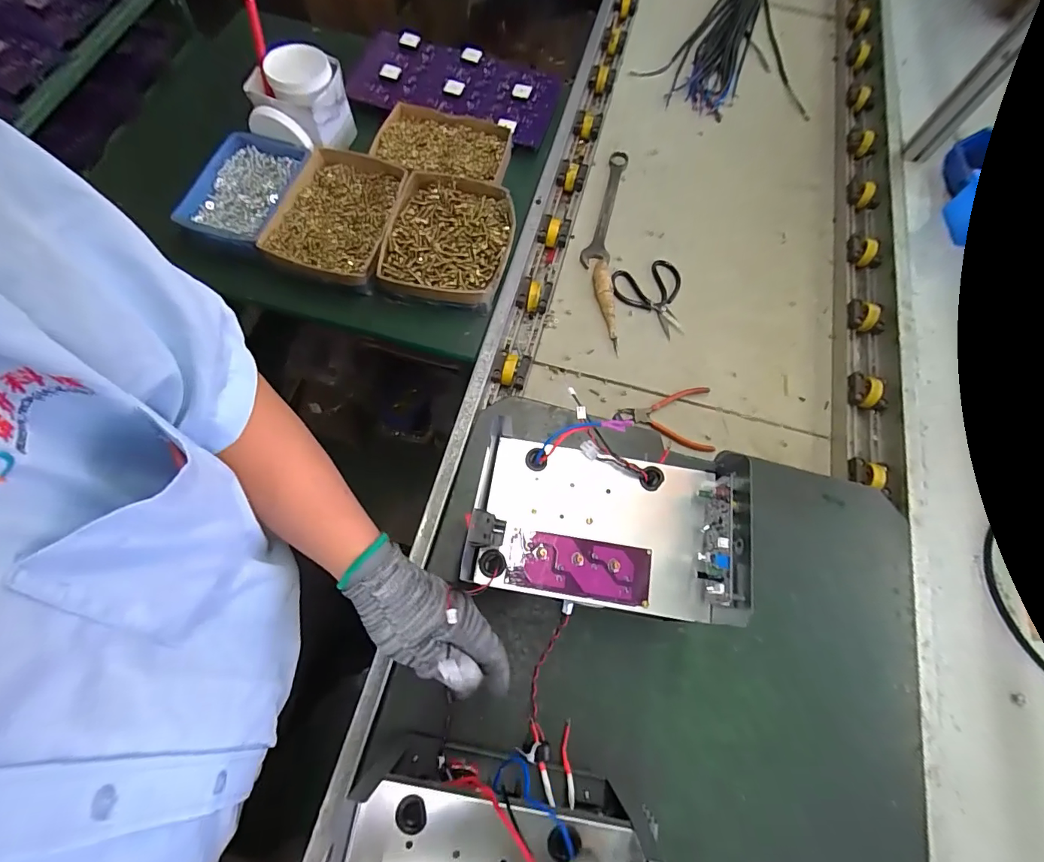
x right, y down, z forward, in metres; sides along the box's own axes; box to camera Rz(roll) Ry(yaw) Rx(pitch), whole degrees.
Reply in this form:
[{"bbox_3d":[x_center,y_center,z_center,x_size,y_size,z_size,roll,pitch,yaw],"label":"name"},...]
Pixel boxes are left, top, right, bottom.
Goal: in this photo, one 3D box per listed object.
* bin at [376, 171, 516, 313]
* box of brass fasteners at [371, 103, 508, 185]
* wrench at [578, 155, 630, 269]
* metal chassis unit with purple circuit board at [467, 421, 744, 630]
[{"bbox_3d":[-0.109,-0.287,0.701,0.175,0.062,0.219,9,68,1],"label":"bin"},{"bbox_3d":[-0.129,-0.478,0.759,0.210,0.035,0.144,6,68,0],"label":"box of brass fasteners"},{"bbox_3d":[0.163,-0.436,0.880,0.051,0.022,0.300,12,69,2],"label":"wrench"},{"bbox_3d":[0.082,0.088,0.435,0.256,0.073,0.154,9,68,1],"label":"metal chassis unit with purple circuit board"}]

